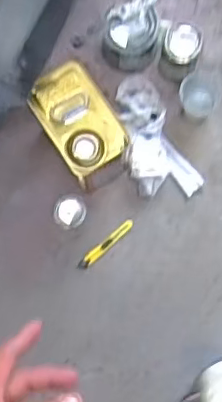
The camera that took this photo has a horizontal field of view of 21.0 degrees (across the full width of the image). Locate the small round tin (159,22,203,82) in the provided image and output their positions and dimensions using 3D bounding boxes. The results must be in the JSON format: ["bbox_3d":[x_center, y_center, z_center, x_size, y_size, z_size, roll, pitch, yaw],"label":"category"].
[{"bbox_3d":[0.121,-0.255,1.041,0.063,0.126,0.063,0,84,0],"label":"small round tin"}]

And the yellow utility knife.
[{"bbox_3d":[-0.010,0.082,1.115,0.128,0.016,0.020,-40,88,-3],"label":"yellow utility knife"}]

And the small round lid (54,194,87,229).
[{"bbox_3d":[-0.075,0.020,1.114,0.057,0.010,0.061,0,84,0],"label":"small round lid"}]

